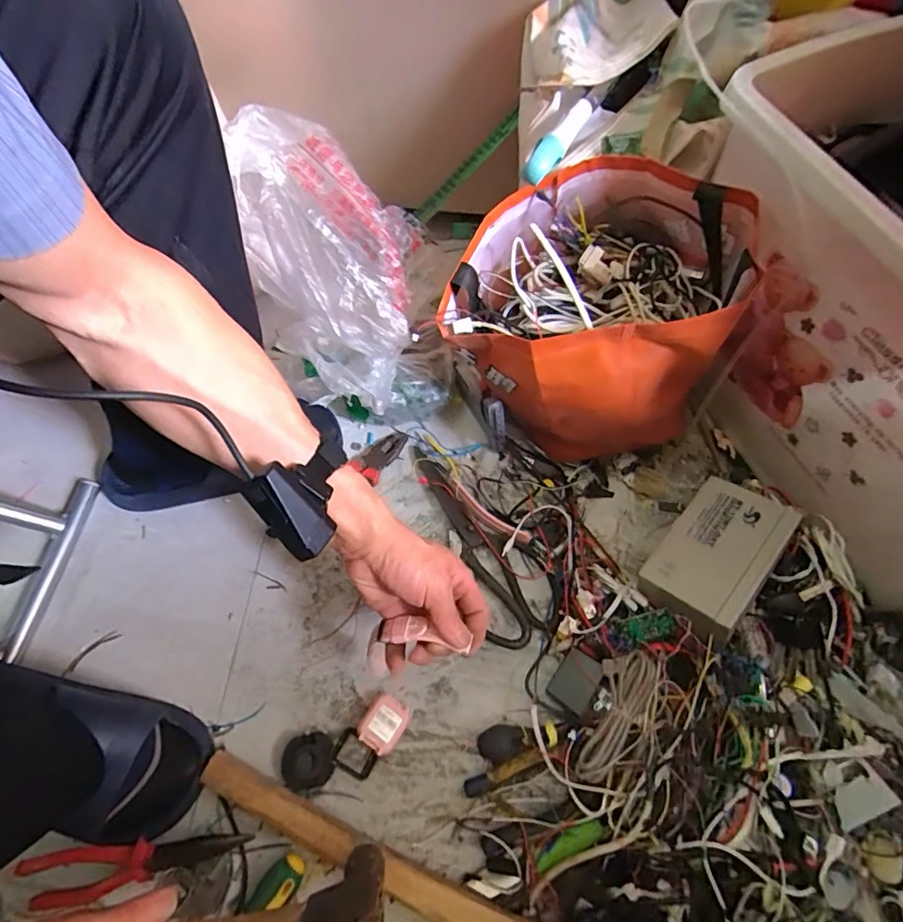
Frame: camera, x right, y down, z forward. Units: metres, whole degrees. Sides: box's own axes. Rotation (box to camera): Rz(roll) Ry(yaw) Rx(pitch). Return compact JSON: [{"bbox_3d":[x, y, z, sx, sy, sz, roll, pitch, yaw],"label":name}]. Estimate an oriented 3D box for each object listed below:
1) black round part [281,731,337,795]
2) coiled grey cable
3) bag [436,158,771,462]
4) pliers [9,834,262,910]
[{"bbox_3d":[-0.135,0.285,0.473,0.049,0.020,0.045,0,64,0],"label":"black round part"},{"bbox_3d":[0.156,0.238,0.467,0.051,0.020,0.120,20,66,10],"label":"coiled grey cable"},{"bbox_3d":[0.148,-0.149,0.532,0.266,0.208,0.226,25,67,12],"label":"bag"},{"bbox_3d":[-0.270,0.345,0.431,0.177,0.032,0.039,-9,65,-4],"label":"pliers"}]

